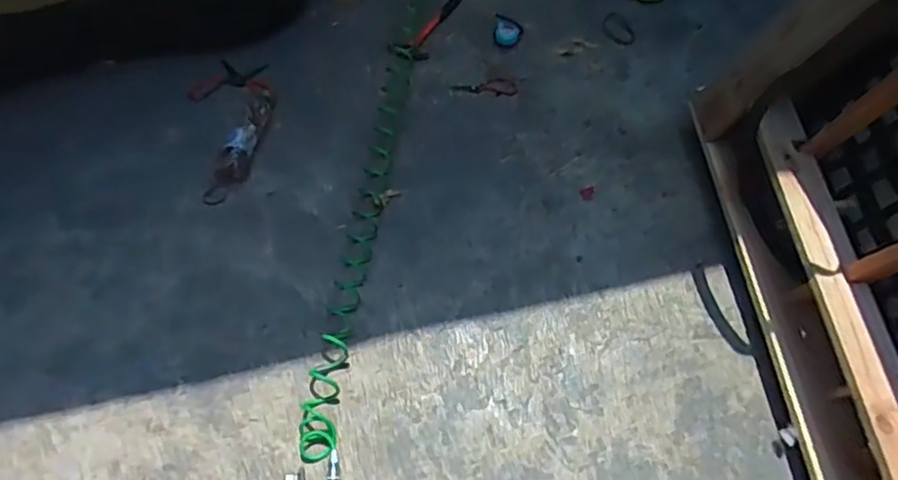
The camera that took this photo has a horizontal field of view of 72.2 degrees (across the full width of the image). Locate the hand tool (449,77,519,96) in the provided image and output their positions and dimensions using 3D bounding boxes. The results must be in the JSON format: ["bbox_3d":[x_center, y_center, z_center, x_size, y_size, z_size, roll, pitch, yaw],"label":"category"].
[{"bbox_3d":[0.090,-0.386,1.547,0.164,0.034,0.039,6,62,0],"label":"hand tool"}]

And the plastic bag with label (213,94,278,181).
[{"bbox_3d":[-0.465,-0.253,1.423,0.067,0.055,0.262,14,63,4],"label":"plastic bag with label"}]

